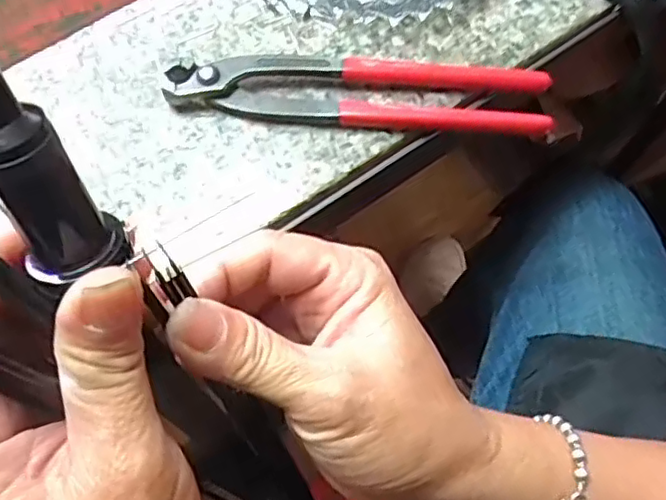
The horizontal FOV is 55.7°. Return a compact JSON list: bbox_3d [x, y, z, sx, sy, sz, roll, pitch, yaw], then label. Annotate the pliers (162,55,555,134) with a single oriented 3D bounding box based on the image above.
[{"bbox_3d":[0.014,-0.085,0.330,0.191,0.015,0.040,5,70,3],"label":"pliers"}]

